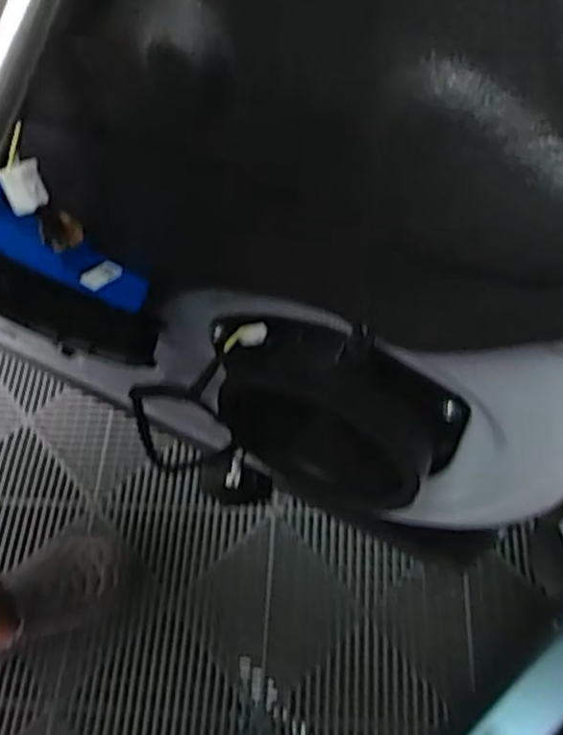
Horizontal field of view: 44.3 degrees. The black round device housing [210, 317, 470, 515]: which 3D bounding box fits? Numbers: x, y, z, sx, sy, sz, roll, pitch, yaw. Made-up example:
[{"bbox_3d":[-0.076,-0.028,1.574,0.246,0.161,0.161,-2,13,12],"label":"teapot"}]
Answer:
[{"bbox_3d":[0.030,0.038,0.448,0.156,0.152,0.048,21,63,13],"label":"black round device housing"}]

